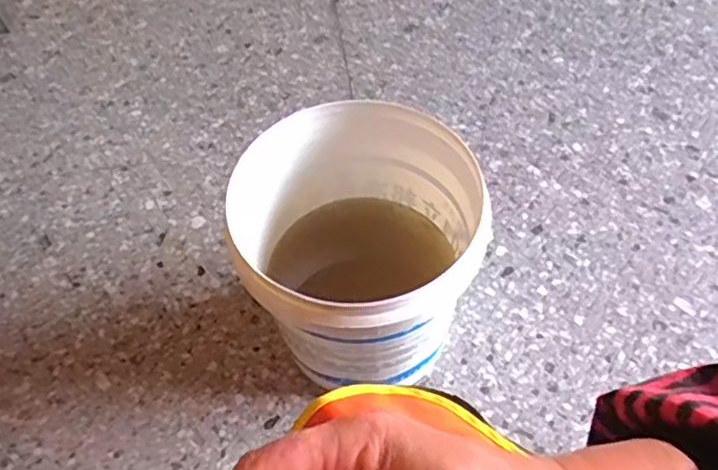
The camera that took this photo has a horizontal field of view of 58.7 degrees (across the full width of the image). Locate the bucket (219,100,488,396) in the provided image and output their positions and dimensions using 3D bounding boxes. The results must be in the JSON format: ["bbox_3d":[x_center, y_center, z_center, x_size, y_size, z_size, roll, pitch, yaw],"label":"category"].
[{"bbox_3d":[-0.001,0.041,0.790,0.247,0.293,0.268,-1,56,2],"label":"bucket"}]

